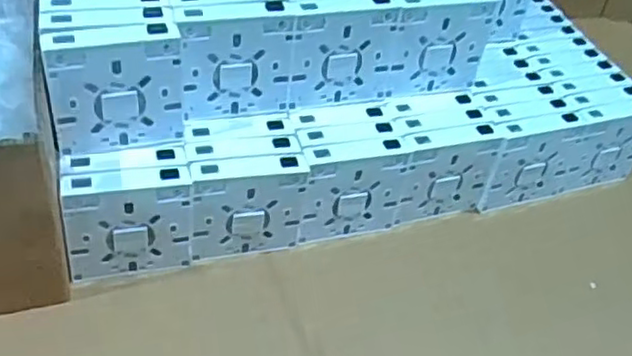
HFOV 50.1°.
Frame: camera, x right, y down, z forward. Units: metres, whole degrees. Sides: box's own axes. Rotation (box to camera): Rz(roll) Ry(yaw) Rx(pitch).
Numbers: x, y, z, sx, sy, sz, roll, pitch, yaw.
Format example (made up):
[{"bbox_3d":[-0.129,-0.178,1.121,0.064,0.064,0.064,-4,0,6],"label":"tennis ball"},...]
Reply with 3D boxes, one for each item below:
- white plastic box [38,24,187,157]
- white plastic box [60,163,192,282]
[{"bbox_3d":[-0.134,-0.056,0.460,0.084,0.091,0.017,-10,41,-19],"label":"white plastic box"},{"bbox_3d":[-0.135,0.035,0.491,0.086,0.089,0.020,-6,42,-16],"label":"white plastic box"}]

